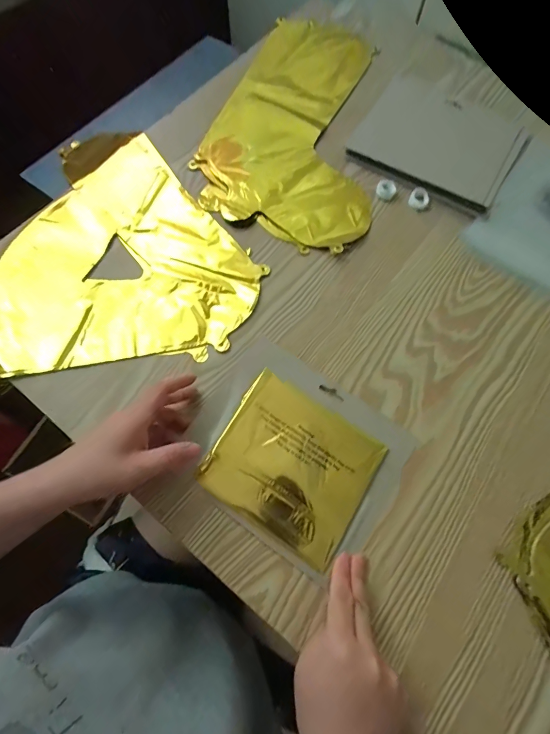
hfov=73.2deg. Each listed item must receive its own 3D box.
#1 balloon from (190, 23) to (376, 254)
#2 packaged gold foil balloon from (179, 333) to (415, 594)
[{"bbox_3d":[0.028,-0.350,0.525,0.226,0.015,0.419,10,68,2],"label":"balloon"},{"bbox_3d":[0.018,0.080,0.357,0.194,0.009,0.159,36,71,12],"label":"packaged gold foil balloon"}]

